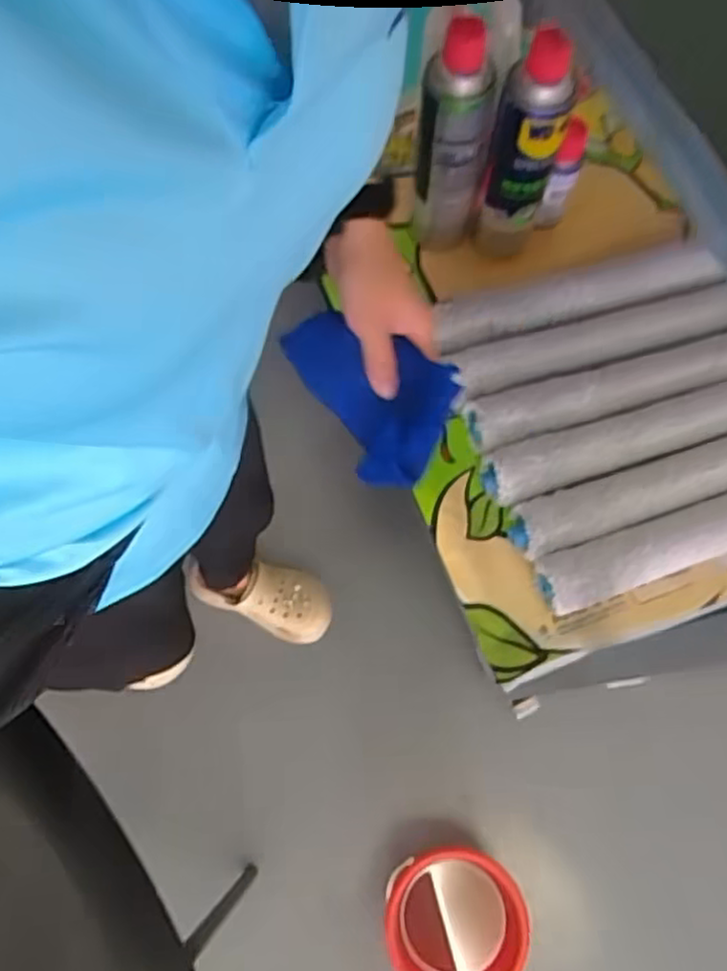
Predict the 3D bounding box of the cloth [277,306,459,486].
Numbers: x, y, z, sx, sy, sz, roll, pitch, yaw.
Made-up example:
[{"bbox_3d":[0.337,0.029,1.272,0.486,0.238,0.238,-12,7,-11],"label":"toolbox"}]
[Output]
[{"bbox_3d":[-0.001,-0.059,0.503,0.128,0.033,0.098,22,104,-8],"label":"cloth"}]

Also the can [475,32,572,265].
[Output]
[{"bbox_3d":[0.152,-0.308,0.683,0.058,0.240,0.054,-1,72,2],"label":"can"}]

